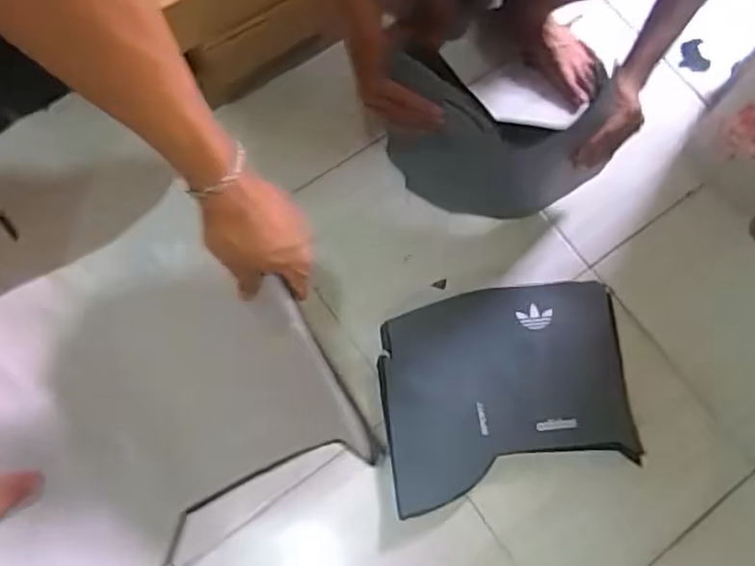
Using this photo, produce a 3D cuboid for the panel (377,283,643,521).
[{"bbox_3d":[0.195,0.161,1.022,0.372,0.044,0.297,-9,71,-4],"label":"panel"}]

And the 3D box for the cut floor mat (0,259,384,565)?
[{"bbox_3d":[-0.195,0.114,0.570,0.314,0.105,0.284,-27,73,-10],"label":"cut floor mat"}]

